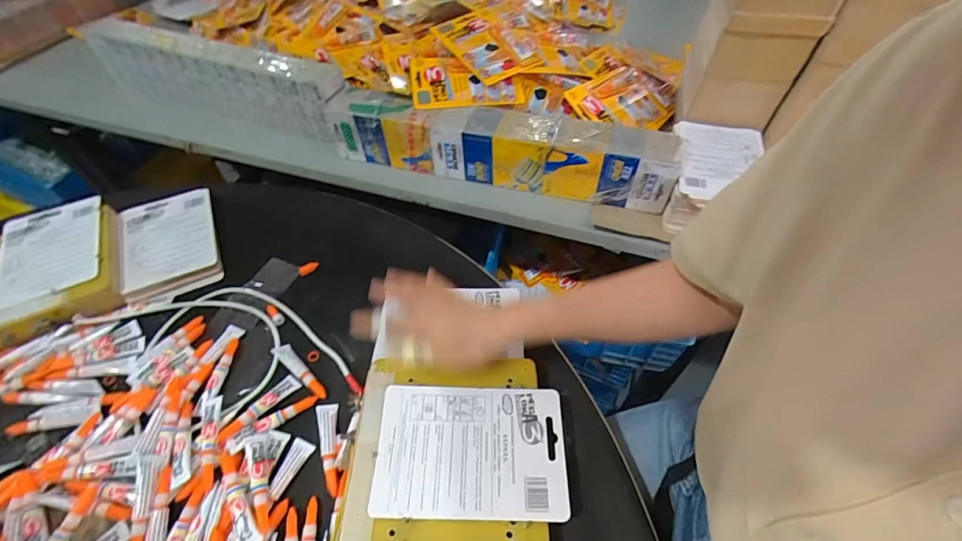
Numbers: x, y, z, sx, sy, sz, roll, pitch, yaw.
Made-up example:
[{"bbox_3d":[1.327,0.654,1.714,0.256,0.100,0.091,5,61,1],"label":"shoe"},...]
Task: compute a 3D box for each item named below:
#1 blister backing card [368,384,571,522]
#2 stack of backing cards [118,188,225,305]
[{"bbox_3d":[-0.010,0.156,0.379,0.164,0.007,0.111,0,51,1],"label":"blister backing card"},{"bbox_3d":[-0.429,-0.040,0.590,0.118,0.013,0.194,-23,54,-17],"label":"stack of backing cards"}]

